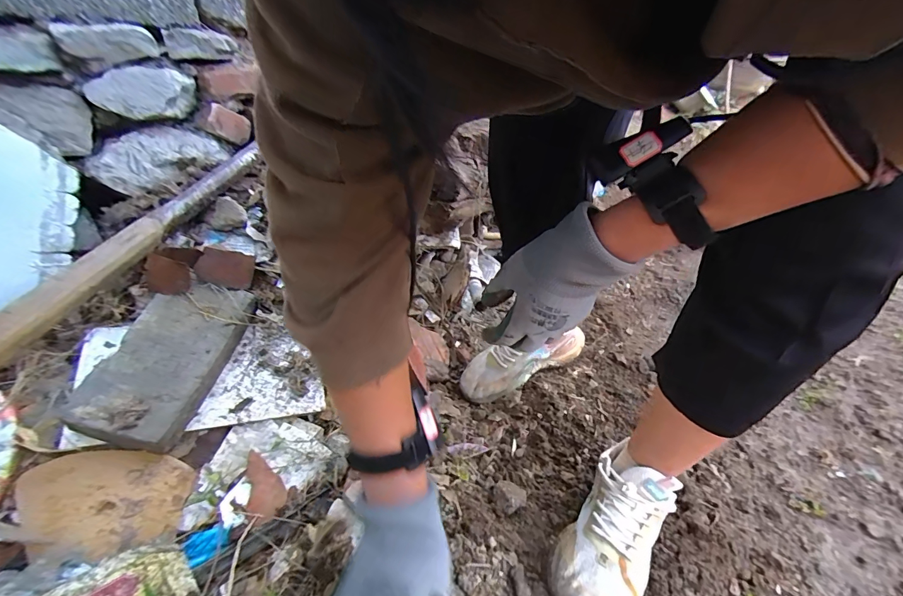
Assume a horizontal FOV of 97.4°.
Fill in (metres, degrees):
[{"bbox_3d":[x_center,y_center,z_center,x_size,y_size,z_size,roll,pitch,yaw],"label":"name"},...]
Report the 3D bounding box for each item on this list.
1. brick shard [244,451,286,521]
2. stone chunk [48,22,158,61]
[{"bbox_3d":[-0.237,0.239,0.508,0.046,0.012,0.080,3,70,-32],"label":"brick shard"},{"bbox_3d":[-0.568,-0.427,0.661,0.072,0.049,0.129,21,36,28],"label":"stone chunk"}]

